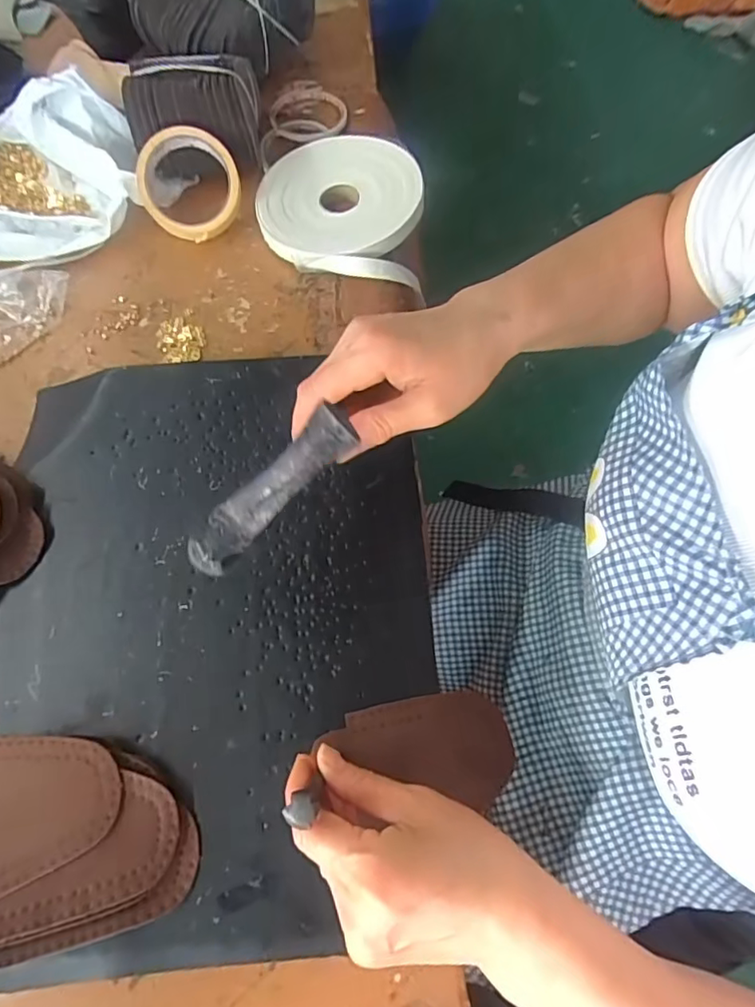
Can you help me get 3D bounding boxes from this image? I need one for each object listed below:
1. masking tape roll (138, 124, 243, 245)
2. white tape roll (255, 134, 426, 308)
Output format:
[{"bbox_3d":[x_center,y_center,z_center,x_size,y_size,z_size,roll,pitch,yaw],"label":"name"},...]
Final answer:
[{"bbox_3d":[-0.183,-0.311,0.539,0.095,0.032,0.095,-1,103,-3],"label":"masking tape roll"},{"bbox_3d":[-0.037,-0.298,0.540,0.155,0.040,0.178,-2,67,0],"label":"white tape roll"}]

